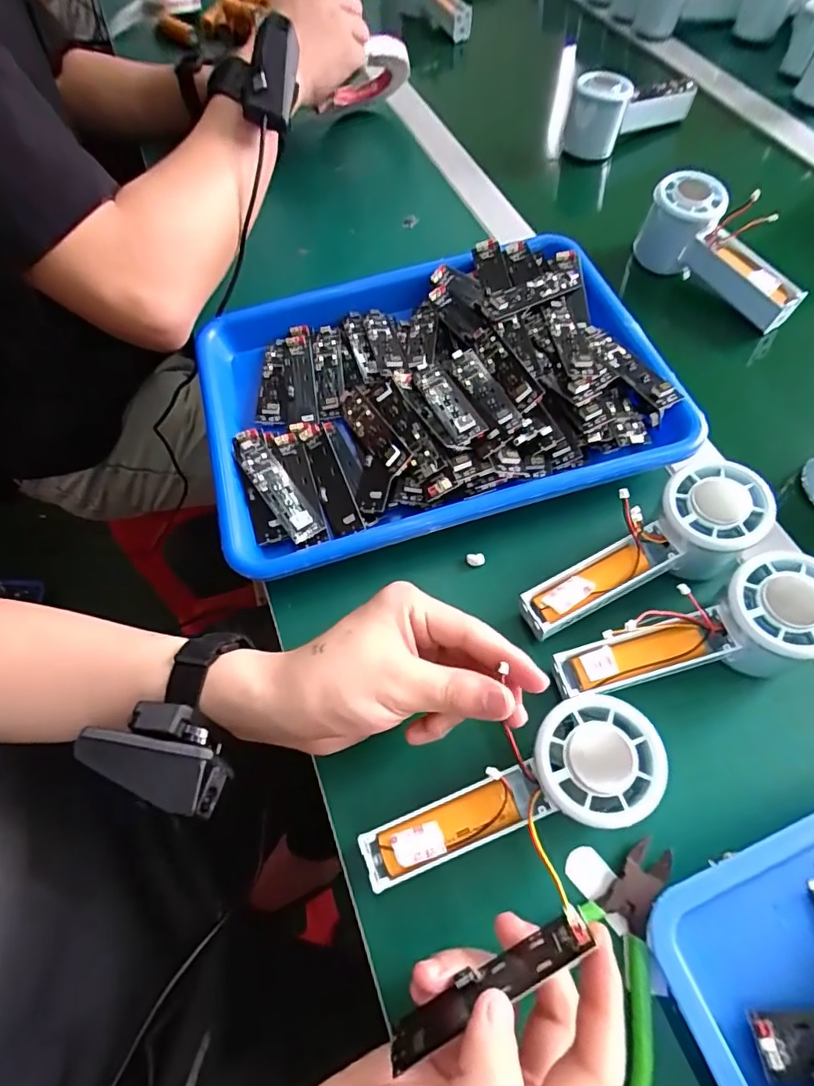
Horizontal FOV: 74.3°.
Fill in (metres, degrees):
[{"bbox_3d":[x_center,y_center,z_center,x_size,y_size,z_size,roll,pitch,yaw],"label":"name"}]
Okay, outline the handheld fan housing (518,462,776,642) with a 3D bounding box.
[{"bbox_3d":[0.142,0.008,0.332,0.155,0.051,0.056,-29,63,5],"label":"handheld fan housing"}]

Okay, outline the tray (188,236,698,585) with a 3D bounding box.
[{"bbox_3d":[0.015,-0.119,0.406,0.328,0.042,0.241,-15,62,-5],"label":"tray"}]

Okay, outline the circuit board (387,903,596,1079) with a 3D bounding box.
[{"bbox_3d":[0.032,0.175,0.213,0.089,0.019,0.006,-32,92,2],"label":"circuit board"}]

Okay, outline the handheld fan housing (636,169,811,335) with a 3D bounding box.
[{"bbox_3d":[0.271,-0.249,0.455,0.042,0.072,0.147,-35,66,-15],"label":"handheld fan housing"}]

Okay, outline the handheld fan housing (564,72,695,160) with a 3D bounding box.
[{"bbox_3d":[0.247,-0.479,0.593,0.146,0.071,0.051,-28,64,-12],"label":"handheld fan housing"}]

